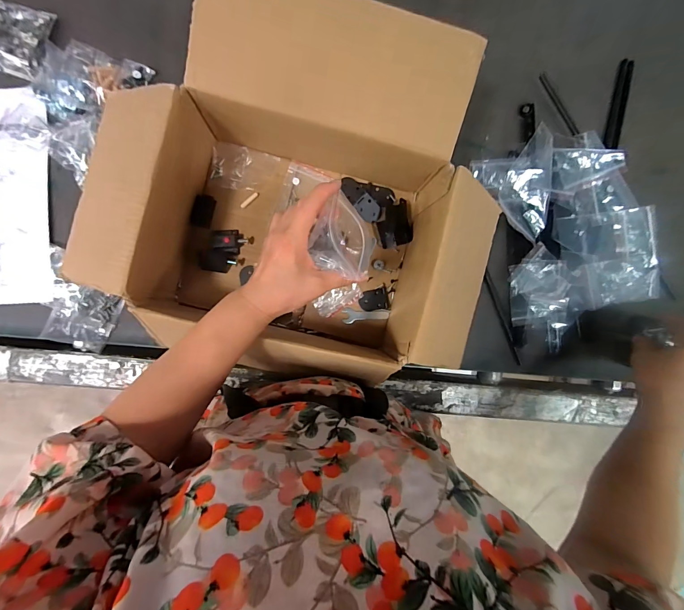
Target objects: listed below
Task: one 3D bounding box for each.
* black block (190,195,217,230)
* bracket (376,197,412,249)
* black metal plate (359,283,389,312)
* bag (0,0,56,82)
[{"bbox_3d":[-0.191,-0.129,0.469,0.023,0.013,0.043,15,88,-5],"label":"black block"},{"bbox_3d":[0.074,-0.115,0.485,0.047,0.015,0.059,-11,108,4],"label":"bracket"},{"bbox_3d":[0.045,-0.007,0.485,0.041,0.004,0.031,-11,90,-5],"label":"black metal plate"},{"bbox_3d":[-0.466,-0.367,0.464,0.144,0.020,0.093,15,88,-5],"label":"bag"}]

